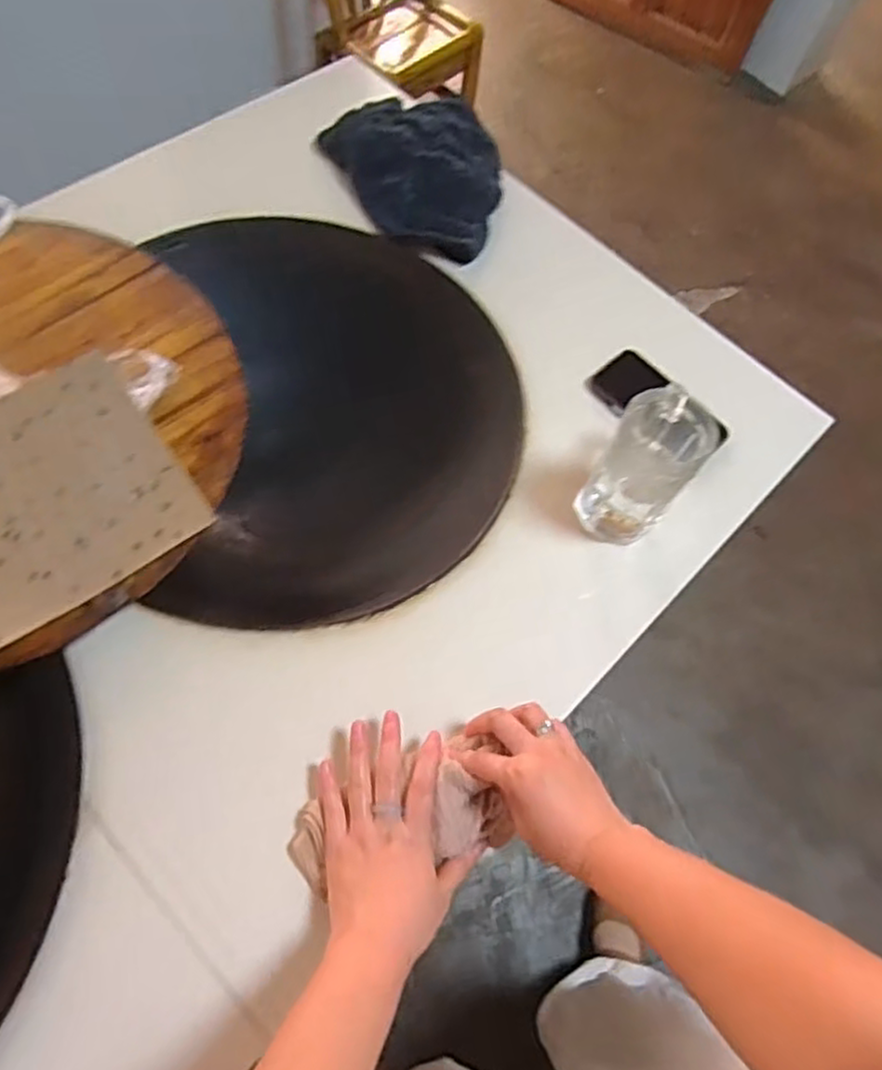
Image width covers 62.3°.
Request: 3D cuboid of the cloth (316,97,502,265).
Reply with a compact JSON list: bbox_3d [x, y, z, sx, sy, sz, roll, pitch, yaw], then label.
[{"bbox_3d":[-0.005,-0.444,0.873,0.195,0.063,0.249,-29,71,-20],"label":"cloth"}]

